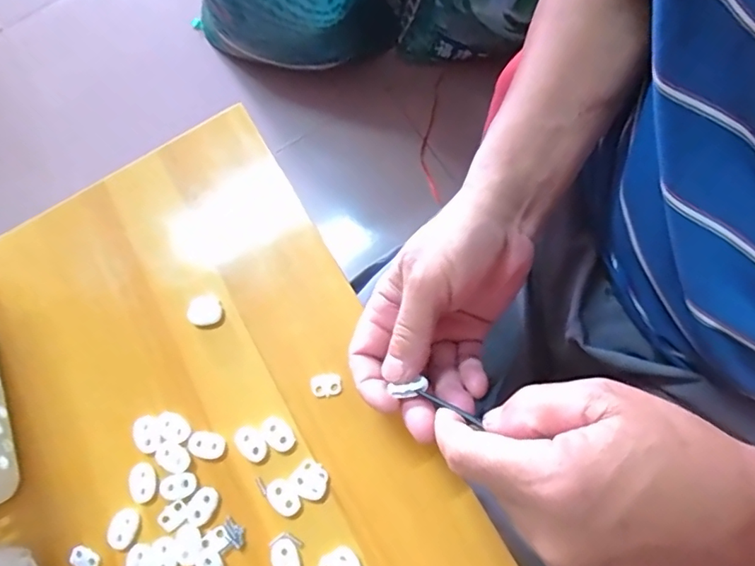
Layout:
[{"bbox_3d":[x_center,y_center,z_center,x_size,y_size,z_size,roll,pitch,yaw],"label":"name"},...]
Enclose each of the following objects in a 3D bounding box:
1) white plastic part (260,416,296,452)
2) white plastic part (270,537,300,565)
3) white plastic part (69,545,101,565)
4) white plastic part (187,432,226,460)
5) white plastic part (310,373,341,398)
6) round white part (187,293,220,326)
[{"bbox_3d":[-0.063,0.095,0.339,0.017,0.004,0.023,-43,74,-7],"label":"white plastic part"},{"bbox_3d":[-0.055,0.163,0.318,0.016,0.004,0.023,-24,73,-1],"label":"white plastic part"},{"bbox_3d":[-0.181,0.171,0.333,0.019,0.004,0.012,25,78,13],"label":"white plastic part"},{"bbox_3d":[-0.109,0.103,0.342,0.024,0.004,0.016,3,74,8],"label":"white plastic part"},{"bbox_3d":[-0.033,0.066,0.347,0.019,0.004,0.014,-12,73,3],"label":"white plastic part"},{"bbox_3d":[-0.118,0.019,0.369,0.022,0.006,0.021,-2,74,6],"label":"round white part"}]

